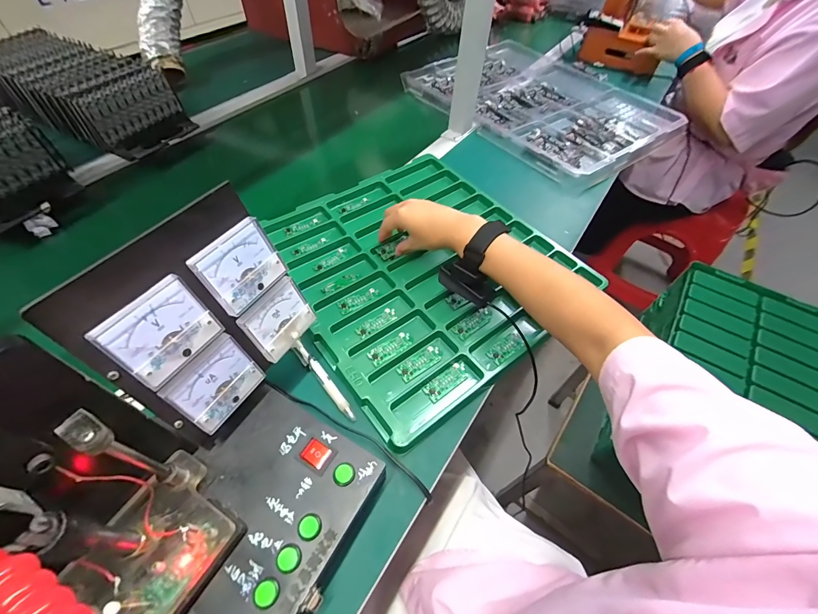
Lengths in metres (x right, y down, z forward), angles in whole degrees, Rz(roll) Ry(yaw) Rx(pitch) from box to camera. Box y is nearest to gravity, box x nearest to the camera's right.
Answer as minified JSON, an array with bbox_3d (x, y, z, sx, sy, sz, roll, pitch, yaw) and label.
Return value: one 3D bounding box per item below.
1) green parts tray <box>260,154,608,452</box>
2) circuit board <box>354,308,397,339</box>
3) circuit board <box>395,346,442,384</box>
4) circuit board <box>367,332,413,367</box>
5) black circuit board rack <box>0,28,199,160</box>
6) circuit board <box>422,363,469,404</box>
[{"bbox_3d":[0.011,-0.063,0.530,0.378,0.037,0.403,-32,62,-24],"label":"green parts tray"},{"bbox_3d":[-0.042,0.020,0.461,0.058,0.004,0.020,-34,62,-24],"label":"circuit board"},{"bbox_3d":[0.013,0.066,0.429,0.057,0.004,0.024,-29,61,-22],"label":"circuit board"},{"bbox_3d":[-0.022,0.050,0.438,0.057,0.004,0.023,-30,61,-22],"label":"circuit board"},{"bbox_3d":[-0.619,-0.404,0.675,0.396,0.090,0.177,22,56,12],"label":"black circuit board rack"},{"bbox_3d":[0.043,0.086,0.415,0.057,0.004,0.024,-30,61,-23],"label":"circuit board"}]

